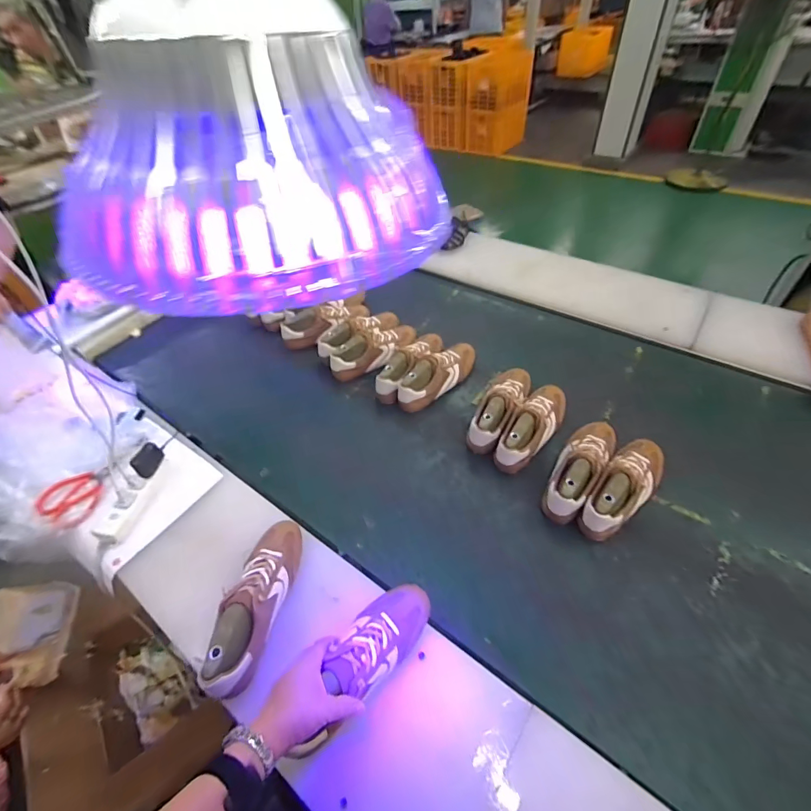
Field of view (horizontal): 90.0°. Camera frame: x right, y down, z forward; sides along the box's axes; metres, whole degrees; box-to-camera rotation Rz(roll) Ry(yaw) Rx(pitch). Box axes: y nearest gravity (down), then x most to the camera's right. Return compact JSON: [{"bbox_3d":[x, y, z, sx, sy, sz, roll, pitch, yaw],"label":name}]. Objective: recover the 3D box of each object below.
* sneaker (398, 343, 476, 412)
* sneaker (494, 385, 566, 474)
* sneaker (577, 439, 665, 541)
[{"bbox_3d":[0.082,-0.076,0.966,0.077,0.094,0.243,31,58,28],"label":"sneaker"},{"bbox_3d":[0.266,0.037,0.848,0.082,0.094,0.243,26,56,25],"label":"sneaker"},{"bbox_3d":[0.407,0.142,0.741,0.085,0.082,0.243,31,59,28],"label":"sneaker"}]

